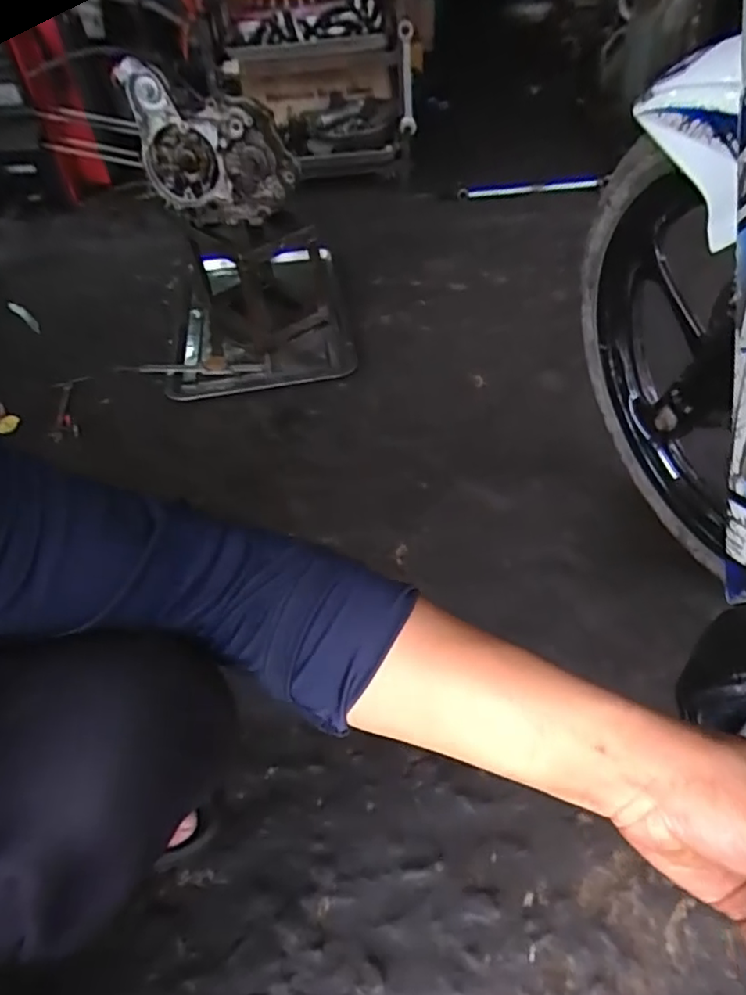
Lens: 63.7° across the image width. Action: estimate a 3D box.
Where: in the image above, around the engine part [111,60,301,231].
[{"bbox_3d":[-0.256,-0.559,0.962,0.236,0.217,0.076,-8,47,-4],"label":"engine part"}]

